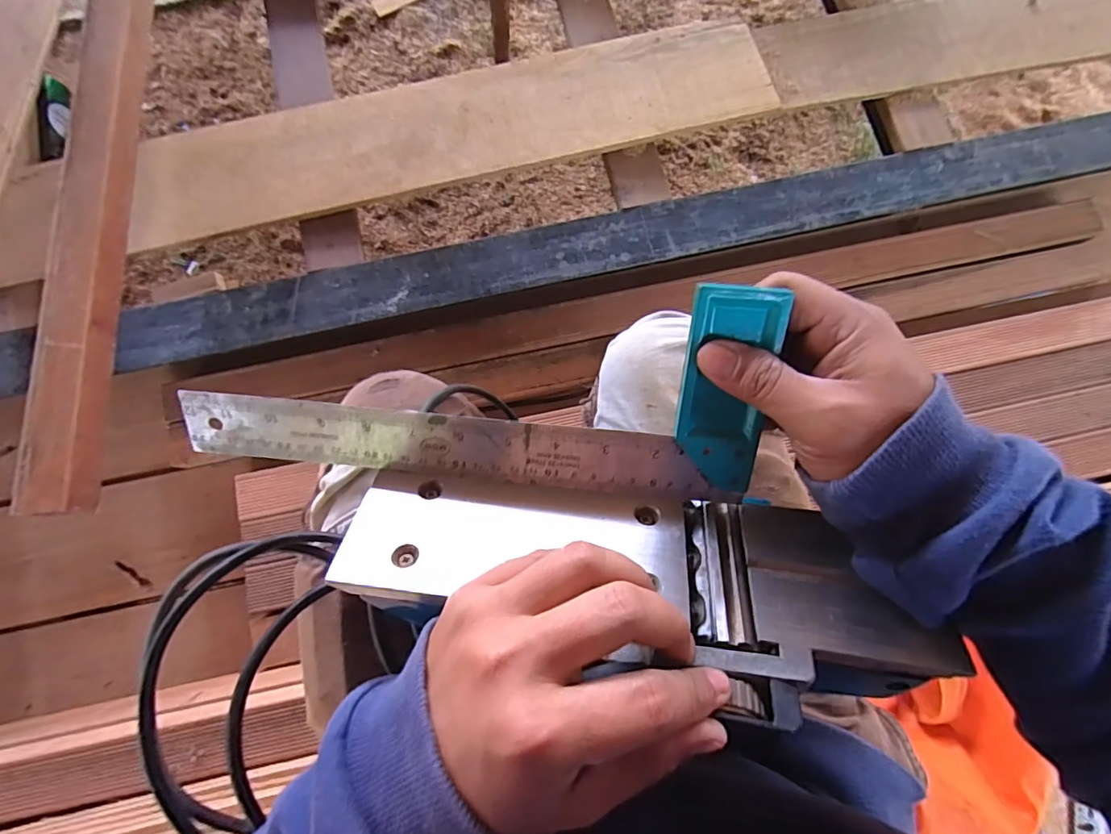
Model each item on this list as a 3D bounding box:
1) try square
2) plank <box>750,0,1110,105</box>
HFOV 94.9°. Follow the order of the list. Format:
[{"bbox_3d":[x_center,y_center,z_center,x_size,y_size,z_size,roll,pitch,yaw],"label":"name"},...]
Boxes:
[{"bbox_3d":[-0.047,-0.015,0.251,0.294,0.009,0.110,5,118,4],"label":"try square"},{"bbox_3d":[1.206,-0.805,0.942,1.729,0.053,0.220,-14,80,-3],"label":"plank"}]

